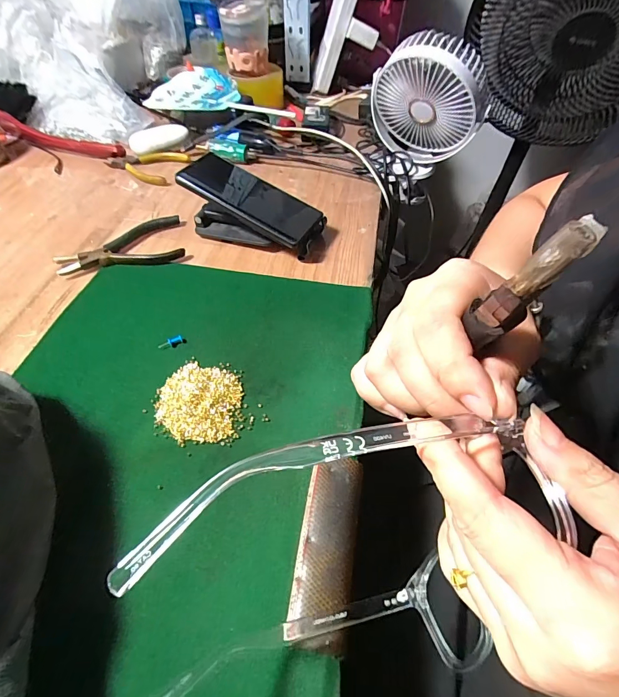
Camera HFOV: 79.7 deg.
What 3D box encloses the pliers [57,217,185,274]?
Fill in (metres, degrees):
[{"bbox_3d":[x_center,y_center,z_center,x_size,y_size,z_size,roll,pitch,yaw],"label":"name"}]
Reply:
[{"bbox_3d":[-0.223,-0.124,0.445,0.137,0.014,0.077,-10,53,-8],"label":"pliers"}]

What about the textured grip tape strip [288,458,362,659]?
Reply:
[{"bbox_3d":[0.013,0.130,0.251,0.037,0.007,0.116,8,53,6],"label":"textured grip tape strip"}]

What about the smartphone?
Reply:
[{"bbox_3d":[-0.066,-0.176,0.429,0.154,0.011,0.071,33,63,0],"label":"smartphone"}]

